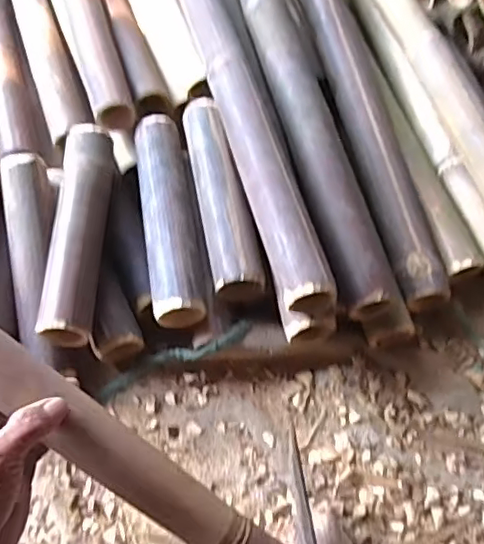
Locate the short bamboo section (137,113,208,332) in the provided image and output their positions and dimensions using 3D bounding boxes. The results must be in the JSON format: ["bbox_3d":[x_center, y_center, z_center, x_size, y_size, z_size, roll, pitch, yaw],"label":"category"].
[{"bbox_3d":[-0.086,-0.073,0.705,0.060,0.048,0.282,-8,63,-4],"label":"short bamboo section"}]

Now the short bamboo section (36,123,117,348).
[{"bbox_3d":[-0.188,-0.053,0.681,0.056,0.046,0.275,0,63,0],"label":"short bamboo section"}]

